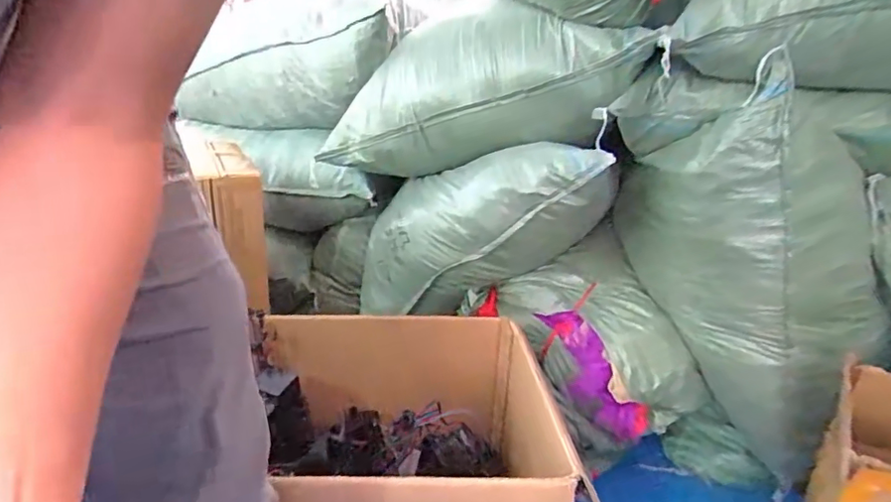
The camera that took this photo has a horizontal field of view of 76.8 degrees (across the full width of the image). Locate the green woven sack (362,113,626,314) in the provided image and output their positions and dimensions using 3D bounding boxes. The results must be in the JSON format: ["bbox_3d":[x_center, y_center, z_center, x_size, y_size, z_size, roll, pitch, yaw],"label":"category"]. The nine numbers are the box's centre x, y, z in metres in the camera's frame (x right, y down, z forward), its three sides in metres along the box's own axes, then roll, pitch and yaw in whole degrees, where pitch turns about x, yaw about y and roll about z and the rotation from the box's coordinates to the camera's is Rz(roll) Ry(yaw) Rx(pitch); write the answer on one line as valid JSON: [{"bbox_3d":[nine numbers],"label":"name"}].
[{"bbox_3d":[0.064,-0.063,1.183,0.640,0.280,0.235,-26,3,32],"label":"green woven sack"}]

